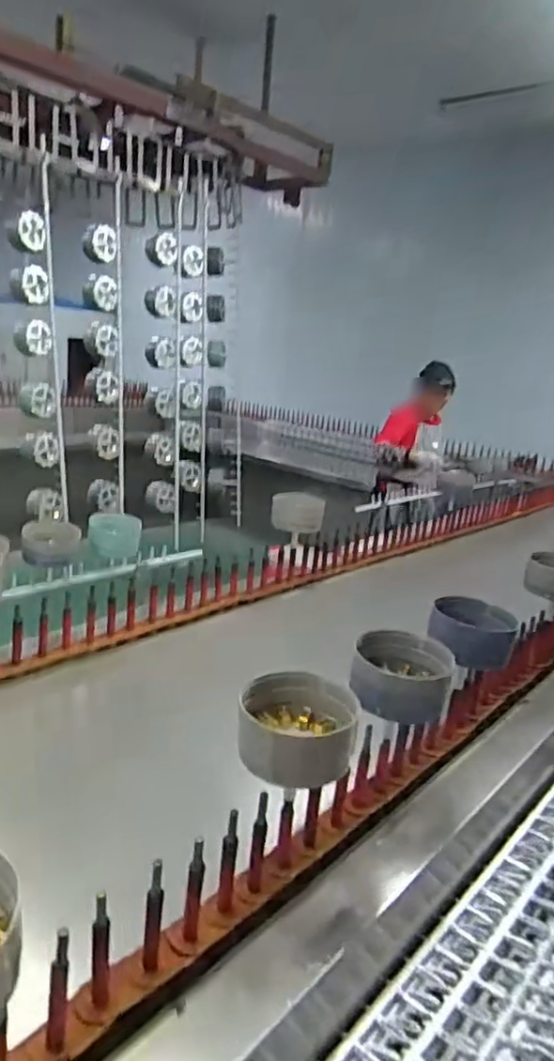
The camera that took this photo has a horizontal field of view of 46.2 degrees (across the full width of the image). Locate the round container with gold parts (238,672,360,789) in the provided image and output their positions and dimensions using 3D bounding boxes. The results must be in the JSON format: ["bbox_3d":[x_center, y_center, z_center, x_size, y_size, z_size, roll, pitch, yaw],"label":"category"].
[{"bbox_3d":[0.026,0.234,0.773,0.126,0.085,0.137,5,12,-1],"label":"round container with gold parts"}]

